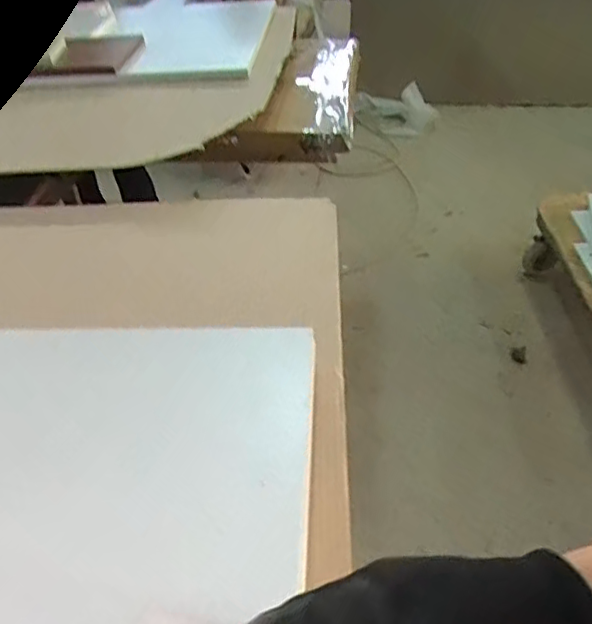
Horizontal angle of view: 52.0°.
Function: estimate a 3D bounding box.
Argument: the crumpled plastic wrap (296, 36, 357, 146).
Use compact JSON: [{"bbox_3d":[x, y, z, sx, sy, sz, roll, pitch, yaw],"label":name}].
[{"bbox_3d":[0.066,-0.505,1.371,0.133,0.064,0.468,1,41,6],"label":"crumpled plastic wrap"}]

